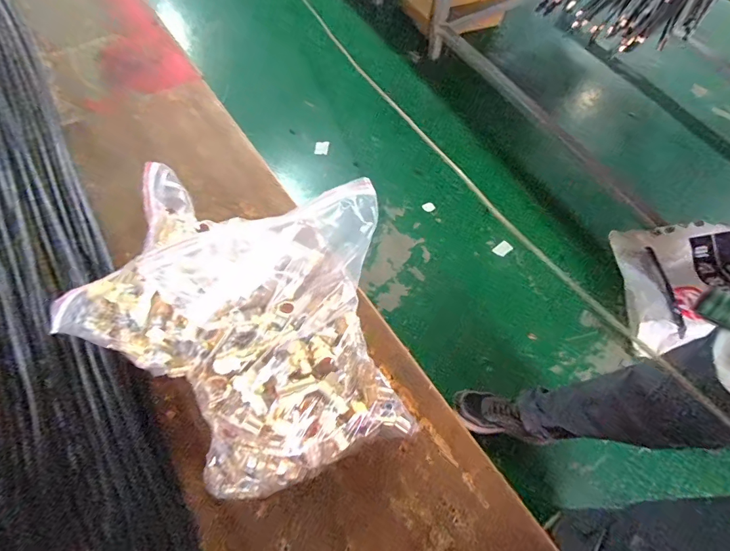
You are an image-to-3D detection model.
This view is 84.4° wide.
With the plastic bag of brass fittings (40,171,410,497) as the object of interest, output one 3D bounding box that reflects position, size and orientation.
[{"bbox_3d":[-0.093,0.033,0.347,0.304,0.122,0.240,40,67,15],"label":"plastic bag of brass fittings"}]

